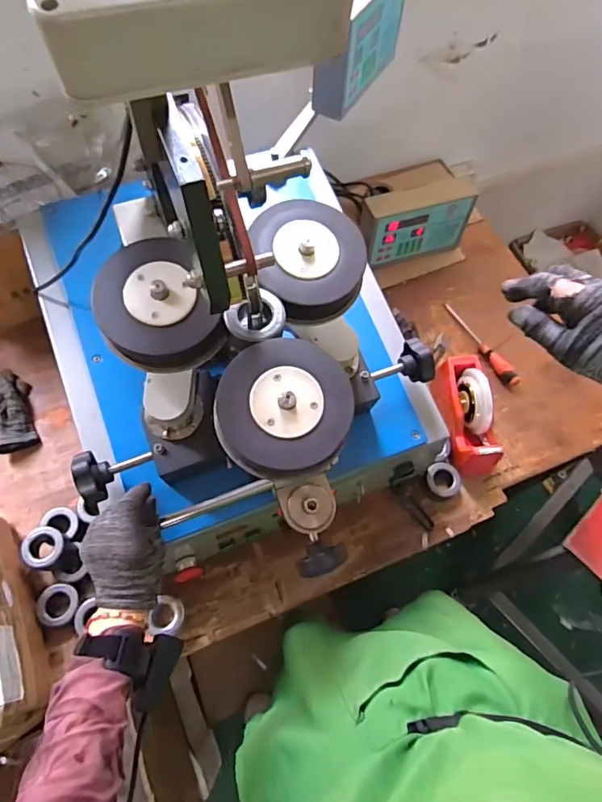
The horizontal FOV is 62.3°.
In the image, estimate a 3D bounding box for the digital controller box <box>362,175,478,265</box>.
[{"bbox_3d":[0.237,-0.369,1.048,0.230,0.162,0.069,-20,67,-12],"label":"digital controller box"}]

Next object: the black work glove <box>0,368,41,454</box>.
[{"bbox_3d":[-0.521,0.017,0.893,0.073,0.042,0.148,-18,67,-11],"label":"black work glove"}]

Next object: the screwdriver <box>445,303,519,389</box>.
[{"bbox_3d":[0.364,-0.121,1.008,0.025,0.030,0.224,-27,69,-15],"label":"screwdriver"}]

